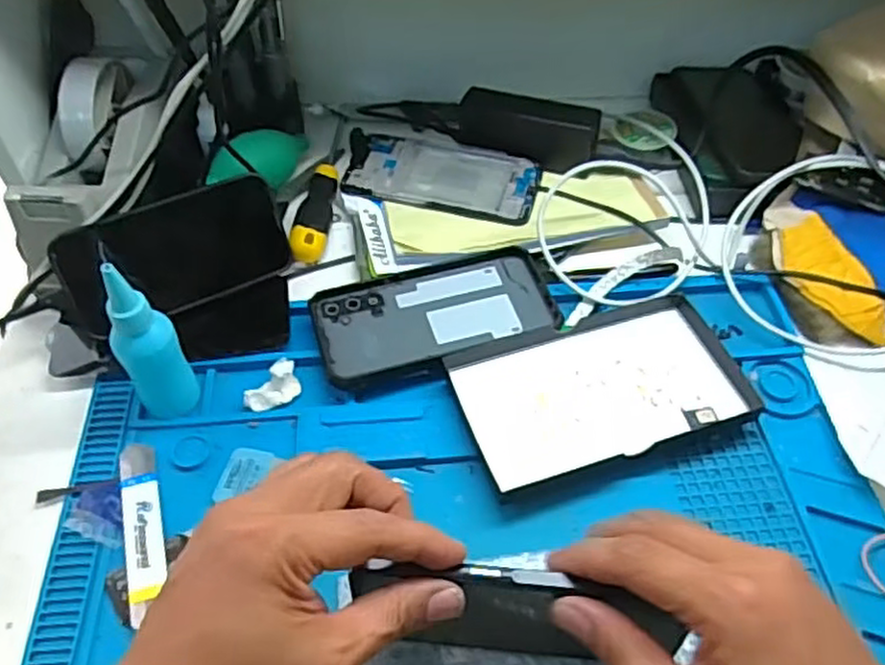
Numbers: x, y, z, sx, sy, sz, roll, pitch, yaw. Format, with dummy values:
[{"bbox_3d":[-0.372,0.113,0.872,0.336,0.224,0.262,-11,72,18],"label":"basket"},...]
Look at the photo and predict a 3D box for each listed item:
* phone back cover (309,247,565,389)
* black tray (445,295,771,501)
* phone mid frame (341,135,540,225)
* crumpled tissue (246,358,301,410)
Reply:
[{"bbox_3d":[-0.005,-0.015,0.505,0.162,0.012,0.088,-13,54,-10],"label":"phone back cover"},{"bbox_3d":[0.101,0.036,0.467,0.182,0.013,0.103,-14,51,-15],"label":"black tray"},{"bbox_3d":[0.003,-0.130,0.599,0.152,0.004,0.080,13,54,10],"label":"phone mid frame"},{"bbox_3d":[-0.110,0.036,0.471,0.020,0.015,0.038,37,62,25],"label":"crumpled tissue"}]

